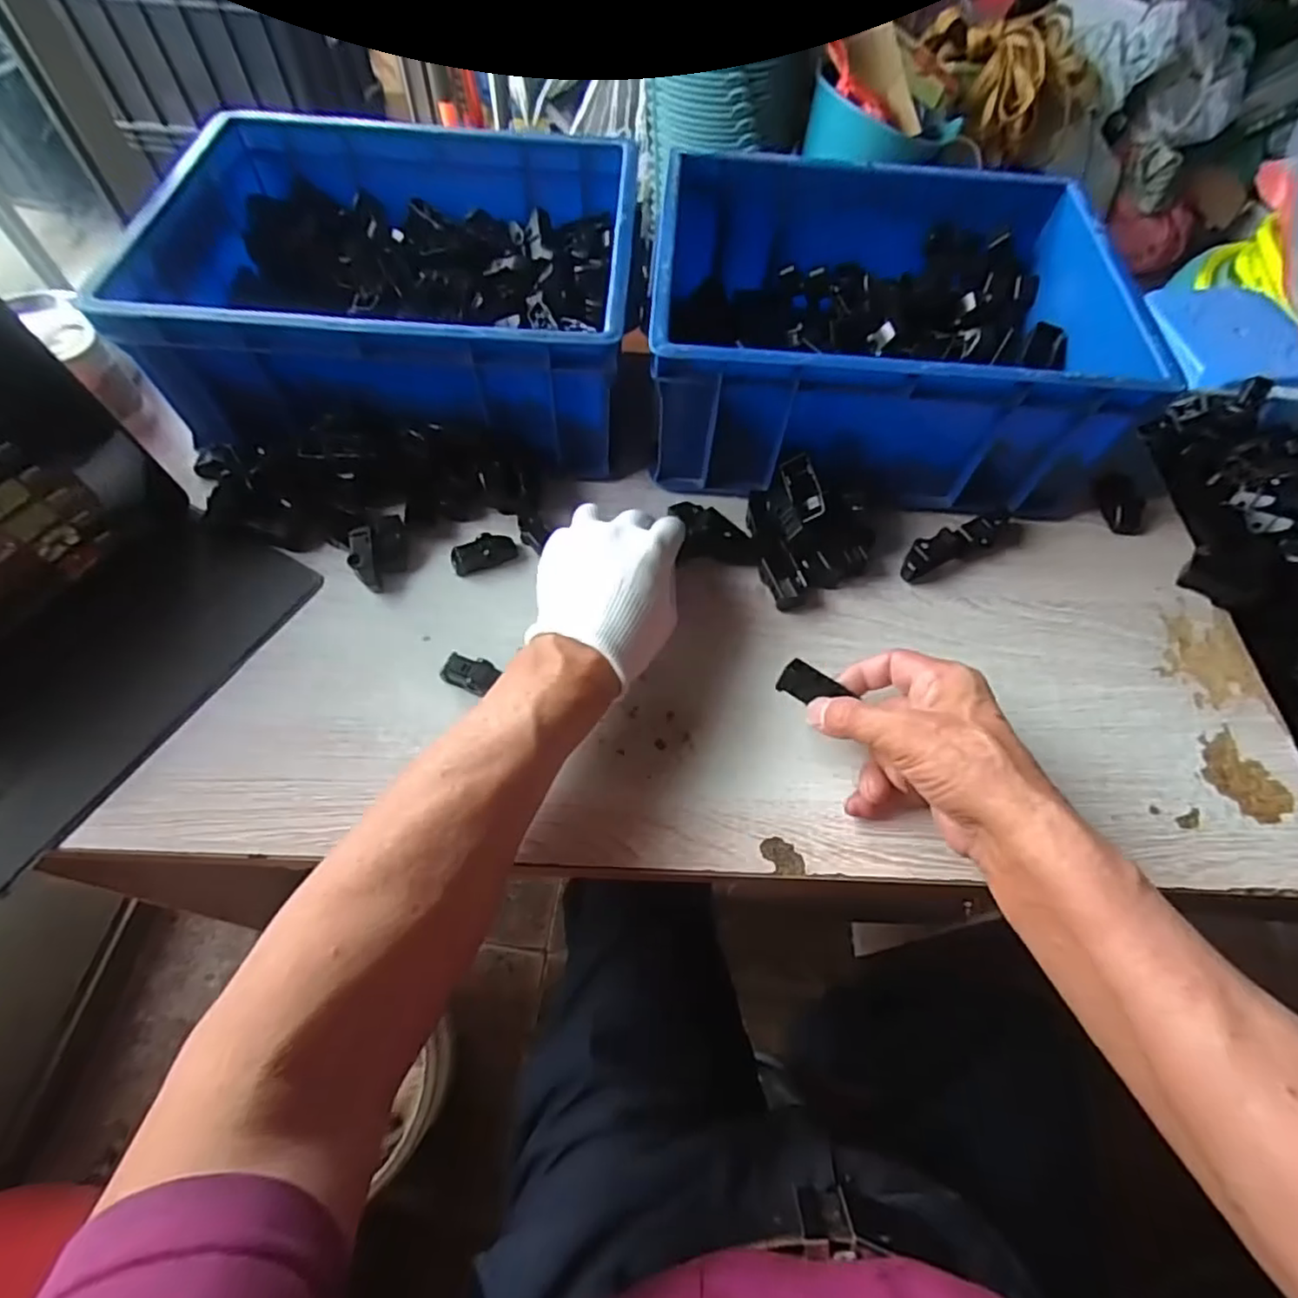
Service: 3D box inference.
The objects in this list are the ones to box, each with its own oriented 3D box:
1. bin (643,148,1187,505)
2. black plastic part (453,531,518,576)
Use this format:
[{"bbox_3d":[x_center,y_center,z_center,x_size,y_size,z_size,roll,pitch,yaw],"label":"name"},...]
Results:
[{"bbox_3d":[0.175,-0.252,0.514,0.328,0.126,0.262,6,61,1],"label":"bin"},{"bbox_3d":[-0.119,-0.071,0.465,0.046,0.015,0.020,-27,66,-17],"label":"black plastic part"}]

